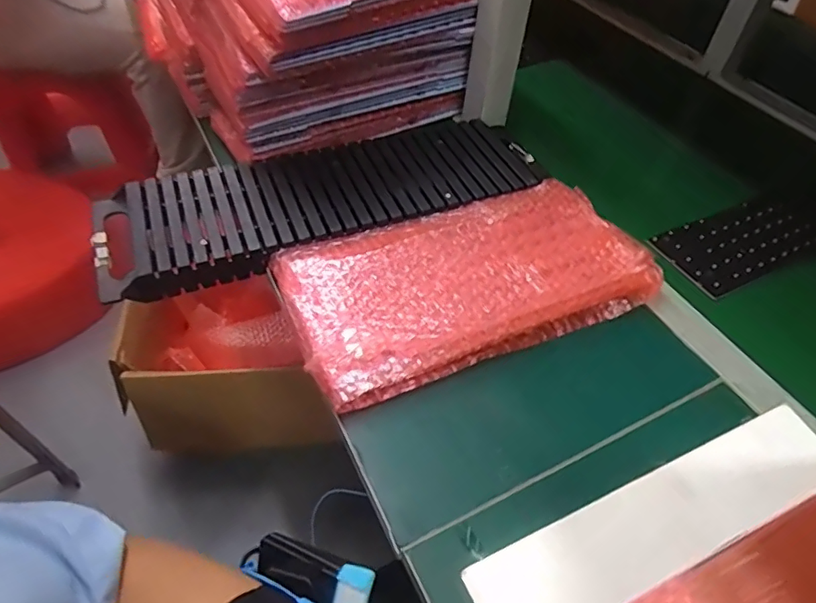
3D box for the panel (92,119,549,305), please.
[{"bbox_3d":[-0.075,-0.111,0.544,0.452,0.034,0.153,-19,52,-18],"label":"panel"}]

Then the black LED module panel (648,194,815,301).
[{"bbox_3d":[0.362,-0.065,0.566,0.202,0.009,0.090,-21,53,-20],"label":"black LED module panel"}]

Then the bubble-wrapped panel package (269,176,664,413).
[{"bbox_3d":[0.054,-0.020,0.477,0.316,0.040,0.157,-16,52,-17],"label":"bubble-wrapped panel package"}]

